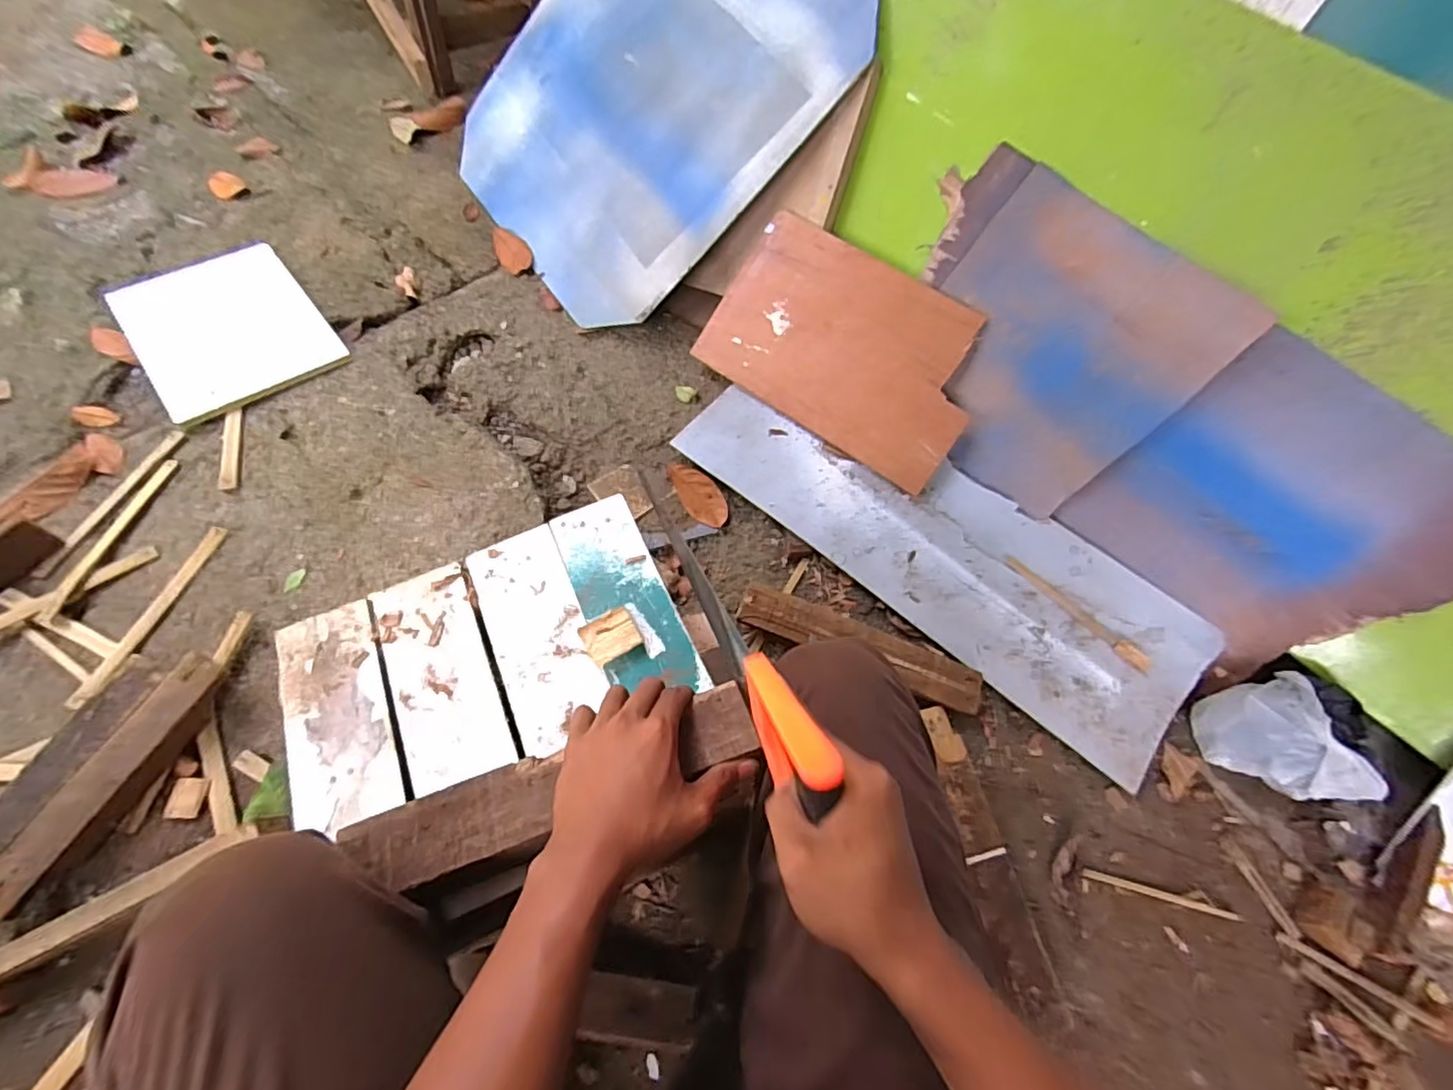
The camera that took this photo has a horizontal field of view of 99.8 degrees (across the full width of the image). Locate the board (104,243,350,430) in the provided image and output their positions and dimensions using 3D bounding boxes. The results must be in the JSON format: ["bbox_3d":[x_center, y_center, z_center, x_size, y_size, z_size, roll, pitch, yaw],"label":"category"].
[{"bbox_3d":[-0.908,-0.405,1.109,0.281,0.028,0.398,-35,69,-20],"label":"board"}]

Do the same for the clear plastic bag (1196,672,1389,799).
[{"bbox_3d":[0.749,0.274,0.838,0.110,0.139,0.163,-11,70,-12],"label":"clear plastic bag"}]

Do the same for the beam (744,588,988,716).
[{"bbox_3d":[0.192,0.146,0.881,0.360,0.037,0.071,23,64,6],"label":"beam"}]

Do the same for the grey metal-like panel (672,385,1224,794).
[{"bbox_3d":[0.325,-0.009,0.973,0.862,0.044,0.278,38,73,12],"label":"grey metal-like panel"}]

